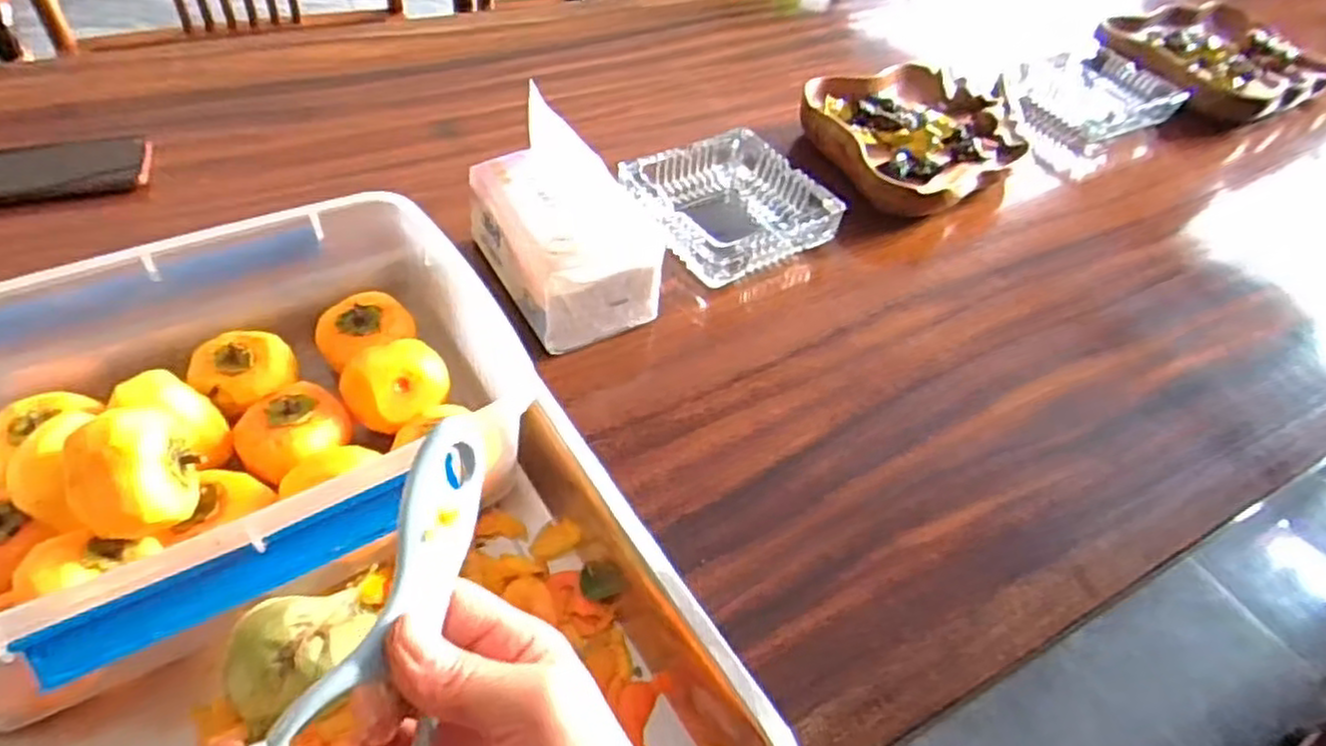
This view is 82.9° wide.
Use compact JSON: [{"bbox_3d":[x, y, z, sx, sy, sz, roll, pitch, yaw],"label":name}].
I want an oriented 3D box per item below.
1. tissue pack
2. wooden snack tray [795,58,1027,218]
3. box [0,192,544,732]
[{"bbox_3d":[-0.078,-0.112,0.581,0.099,0.131,0.147,-21,55,-25],"label":"tissue pack"},{"bbox_3d":[0.275,-0.258,0.822,0.265,0.064,0.200,-28,58,-29],"label":"wooden snack tray"},{"bbox_3d":[-0.249,0.028,0.422,0.313,0.108,0.246,-22,55,-25],"label":"box"}]

